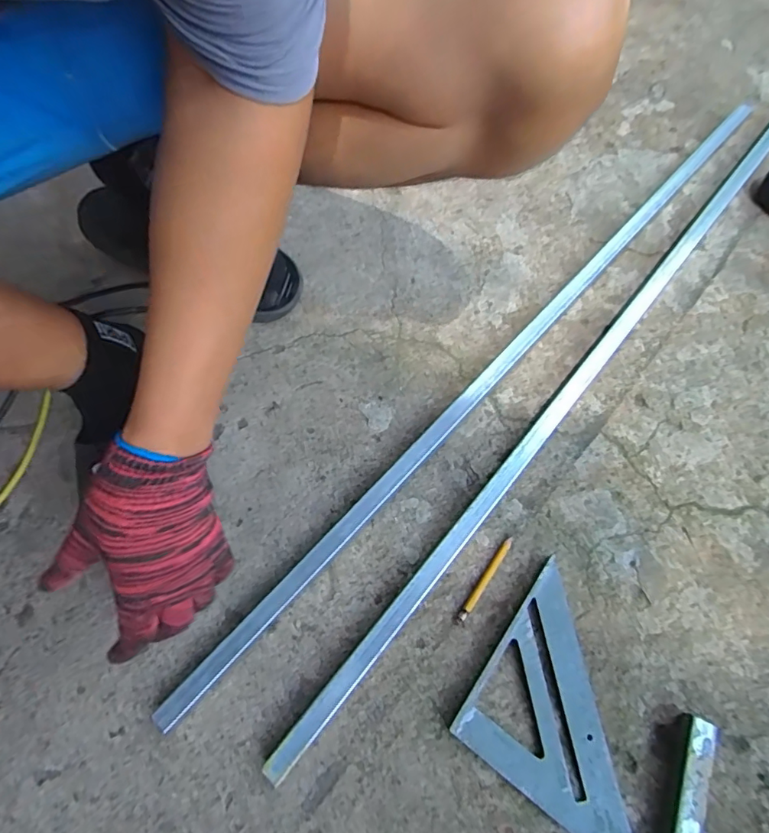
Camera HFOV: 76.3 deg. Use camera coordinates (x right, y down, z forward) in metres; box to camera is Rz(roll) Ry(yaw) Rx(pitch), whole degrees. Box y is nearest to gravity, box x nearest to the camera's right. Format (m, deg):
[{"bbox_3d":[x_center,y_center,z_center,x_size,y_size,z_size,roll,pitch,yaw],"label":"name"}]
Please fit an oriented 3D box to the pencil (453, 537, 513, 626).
[{"bbox_3d":[0.097,0.158,0.474,0.008,0.007,0.098,34,70,17],"label":"pencil"}]

